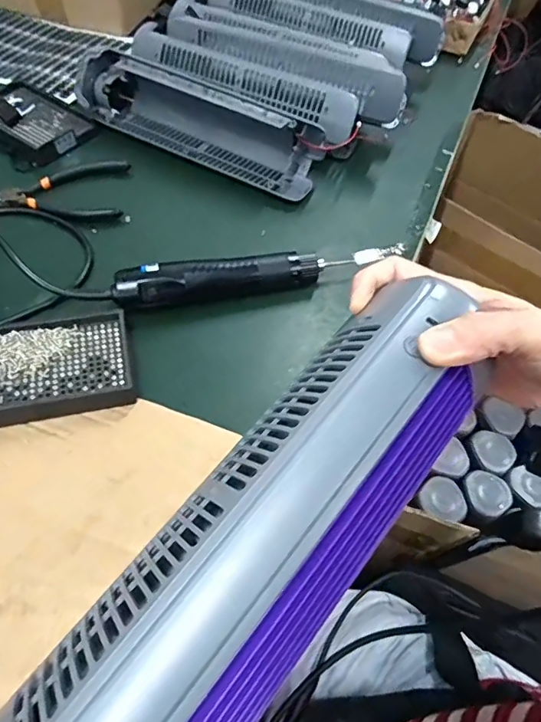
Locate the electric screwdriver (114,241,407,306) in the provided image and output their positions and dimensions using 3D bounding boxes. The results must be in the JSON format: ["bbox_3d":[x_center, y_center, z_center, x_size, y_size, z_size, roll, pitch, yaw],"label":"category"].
[{"bbox_3d":[-0.010,-0.086,0.486,0.278,0.037,0.043,-13,58,-13],"label":"electric screwdriver"}]

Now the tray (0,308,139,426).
[{"bbox_3d":[-0.187,0.005,0.419,0.134,0.021,0.090,-11,58,-12],"label":"tray"}]

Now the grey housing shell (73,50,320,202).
[{"bbox_3d":[-0.092,-0.289,0.593,0.308,0.066,0.077,25,58,12],"label":"grey housing shell"}]

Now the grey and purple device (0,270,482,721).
[{"bbox_3d":[-0.003,0.074,0.211,0.078,0.043,0.290,36,70,18],"label":"grey and purple device"}]

